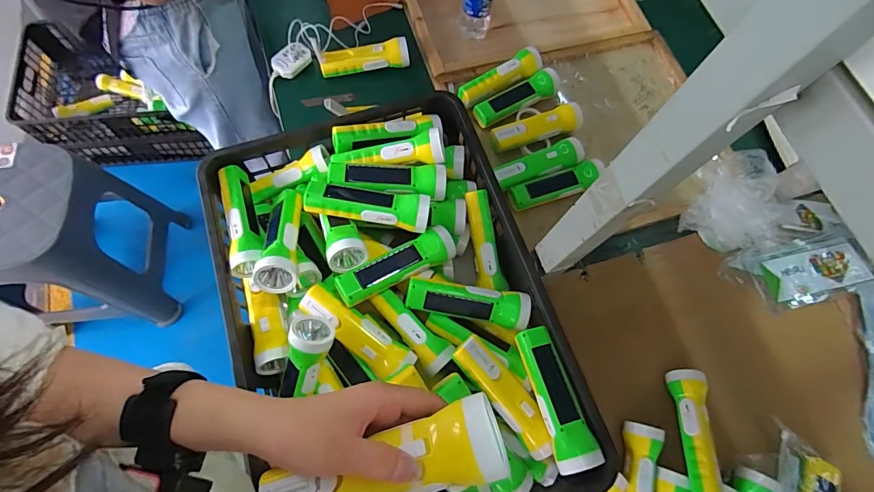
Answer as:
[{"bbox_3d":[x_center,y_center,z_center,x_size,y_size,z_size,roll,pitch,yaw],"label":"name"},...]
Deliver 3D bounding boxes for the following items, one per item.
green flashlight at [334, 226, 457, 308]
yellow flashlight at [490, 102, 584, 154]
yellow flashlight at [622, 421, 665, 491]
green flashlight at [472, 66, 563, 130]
[{"bbox_3d":[-0.051,0.026,0.589,0.170,0.044,0.045,-30,75,-14],"label":"green flashlight"},{"bbox_3d":[0.179,-0.208,0.786,0.180,0.048,0.047,-20,73,-11],"label":"yellow flashlight"},{"bbox_3d":[0.265,0.323,0.576,0.048,0.041,0.164,15,70,1],"label":"yellow flashlight"},{"bbox_3d":[0.153,-0.275,0.814,0.181,0.045,0.049,-26,73,-11],"label":"green flashlight"}]

